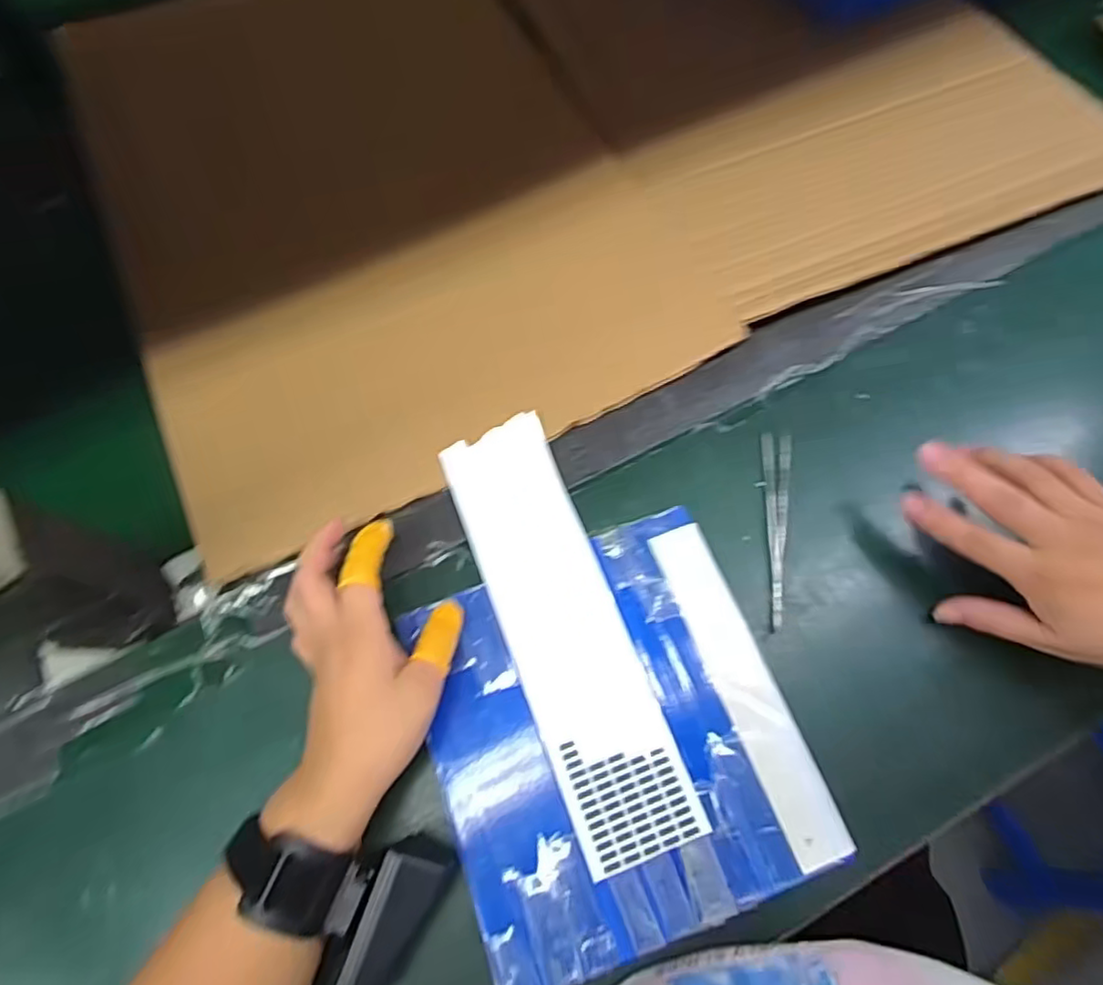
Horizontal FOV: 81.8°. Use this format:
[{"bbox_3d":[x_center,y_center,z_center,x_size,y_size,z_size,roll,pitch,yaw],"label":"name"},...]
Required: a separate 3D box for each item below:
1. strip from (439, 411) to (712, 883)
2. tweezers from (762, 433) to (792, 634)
[{"bbox_3d":[0.006,0.074,0.372,0.067,0.004,0.257,-20,69,-5],"label":"strip"},{"bbox_3d":[0.139,0.020,0.390,0.017,0.009,0.125,6,66,4],"label":"tweezers"}]

